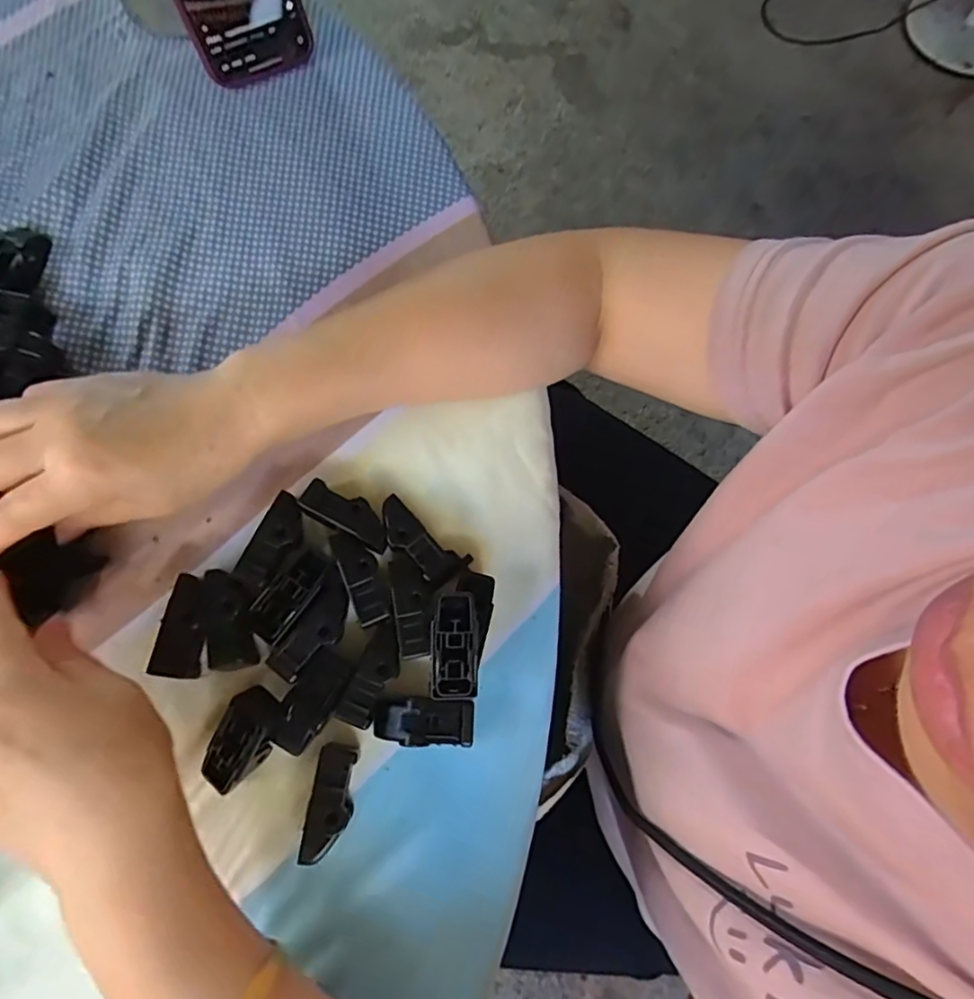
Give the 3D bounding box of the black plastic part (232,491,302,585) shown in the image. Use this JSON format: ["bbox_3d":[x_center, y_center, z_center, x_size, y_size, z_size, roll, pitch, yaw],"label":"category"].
[{"bbox_3d":[-0.108,0.022,0.303,0.020,0.020,0.046,26,73,3],"label":"black plastic part"}]

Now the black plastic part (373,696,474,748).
[{"bbox_3d":[-0.031,0.109,0.290,0.049,0.017,0.022,3,73,-4],"label":"black plastic part"}]

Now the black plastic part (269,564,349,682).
[{"bbox_3d":[-0.083,0.063,0.292,0.022,0.013,0.055,31,73,5],"label":"black plastic part"}]

